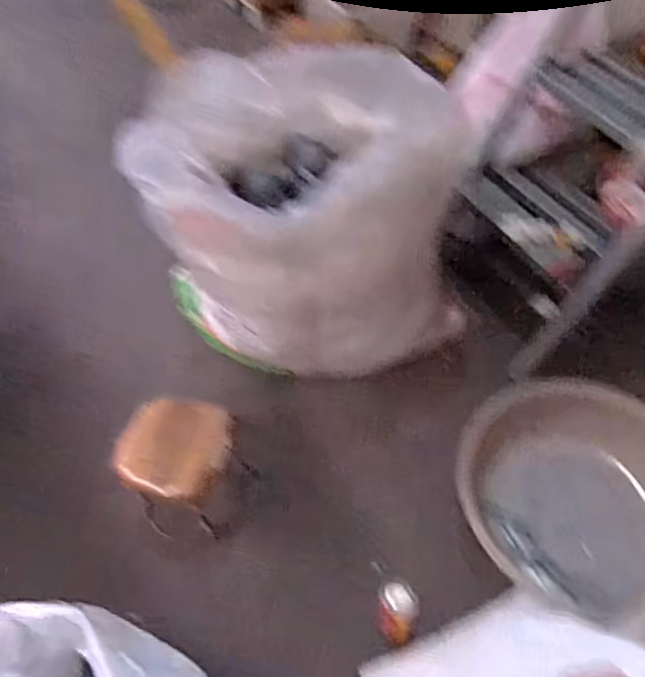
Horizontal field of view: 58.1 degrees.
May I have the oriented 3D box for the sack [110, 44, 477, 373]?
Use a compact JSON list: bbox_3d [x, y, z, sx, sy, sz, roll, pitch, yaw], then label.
[{"bbox_3d":[-0.025,-0.348,1.458,0.795,0.547,0.665,2,52,5],"label":"sack"}]

